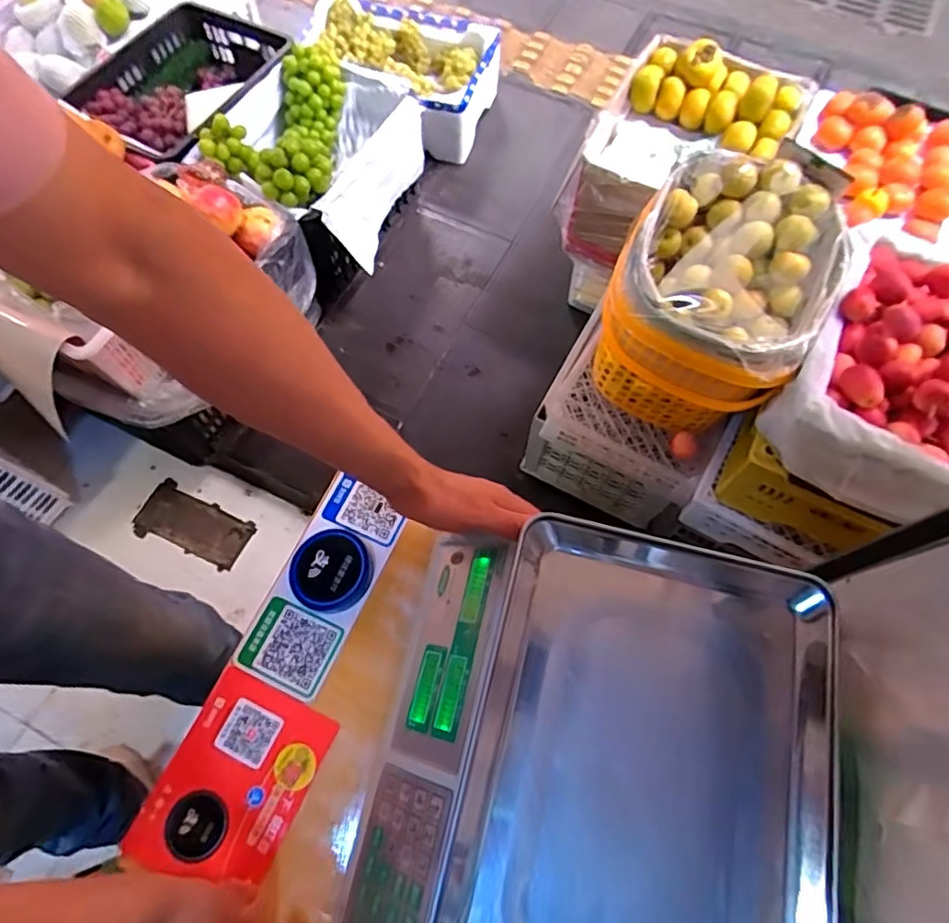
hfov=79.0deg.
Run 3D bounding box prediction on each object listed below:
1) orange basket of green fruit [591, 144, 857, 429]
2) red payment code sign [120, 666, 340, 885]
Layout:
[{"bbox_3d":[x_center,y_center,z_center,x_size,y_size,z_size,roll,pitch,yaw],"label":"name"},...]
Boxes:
[{"bbox_3d":[0.364,-0.256,0.897,0.281,0.251,0.361,24,68,10],"label":"orange basket of green fruit"},{"bbox_3d":[-0.203,0.271,0.487,0.118,0.005,0.148,22,68,9],"label":"red payment code sign"}]

